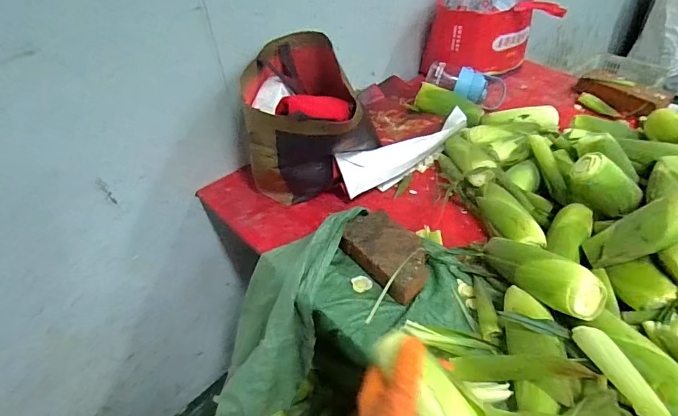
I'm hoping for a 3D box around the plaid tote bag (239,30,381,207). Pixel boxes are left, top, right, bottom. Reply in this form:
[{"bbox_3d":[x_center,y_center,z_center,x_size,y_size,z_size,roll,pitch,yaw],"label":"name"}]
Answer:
[{"bbox_3d":[-0.057,-0.190,0.891,0.270,0.275,0.270,-6,41,0],"label":"plaid tote bag"}]

